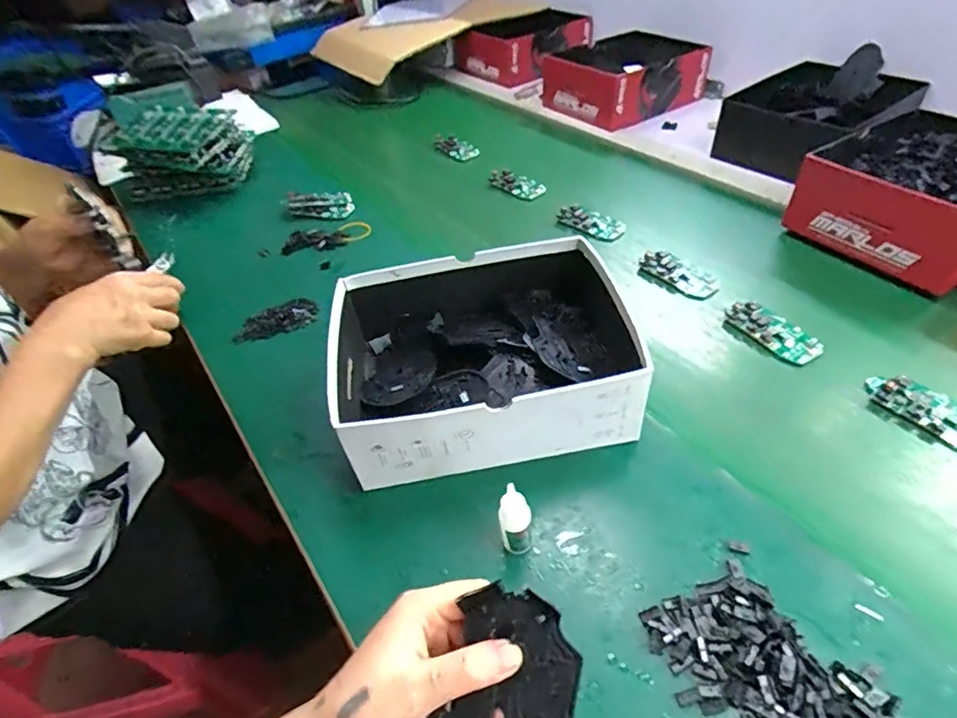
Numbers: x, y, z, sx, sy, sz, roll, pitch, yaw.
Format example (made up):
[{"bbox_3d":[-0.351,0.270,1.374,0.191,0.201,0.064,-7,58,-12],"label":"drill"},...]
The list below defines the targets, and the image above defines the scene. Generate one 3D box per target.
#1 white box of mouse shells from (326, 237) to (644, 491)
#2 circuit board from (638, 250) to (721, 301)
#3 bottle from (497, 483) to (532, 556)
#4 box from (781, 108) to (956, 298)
[{"bbox_3d":[0.005,-0.003,0.484,0.245,0.095,0.197,-8,45,0],"label":"white box of mouse shells"},{"bbox_3d":[0.232,-0.099,0.614,0.048,0.013,0.089,-37,52,-26],"label":"circuit board"},{"bbox_3d":[0.026,0.116,0.378,0.022,0.066,0.017,0,45,8],"label":"bottle"},{"bbox_3d":[0.507,-0.188,0.609,0.219,0.089,0.197,-28,48,-20],"label":"box"}]

